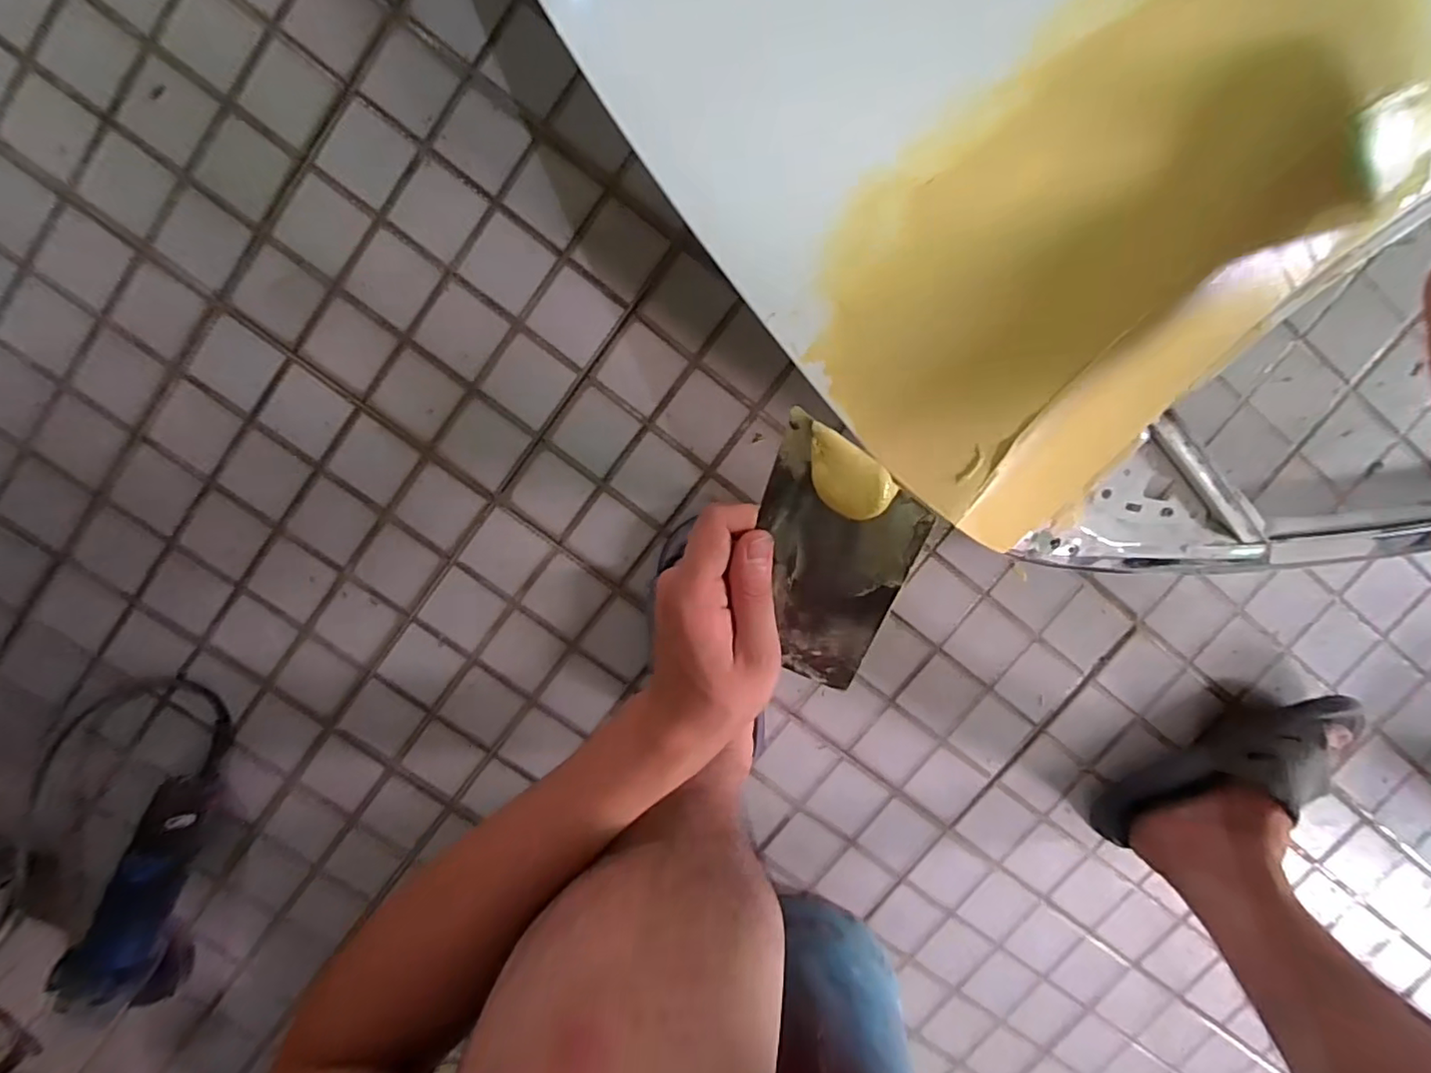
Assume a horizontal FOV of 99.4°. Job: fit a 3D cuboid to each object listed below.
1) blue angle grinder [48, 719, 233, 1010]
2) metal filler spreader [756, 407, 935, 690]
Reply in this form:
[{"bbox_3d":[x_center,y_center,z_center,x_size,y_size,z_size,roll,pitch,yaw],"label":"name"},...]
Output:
[{"bbox_3d":[-0.548,0.331,0.584,0.068,0.084,0.308,16,98,-5],"label":"blue angle grinder"},{"bbox_3d":[0.051,0.016,0.289,0.074,0.011,0.131,21,123,8],"label":"metal filler spreader"}]

